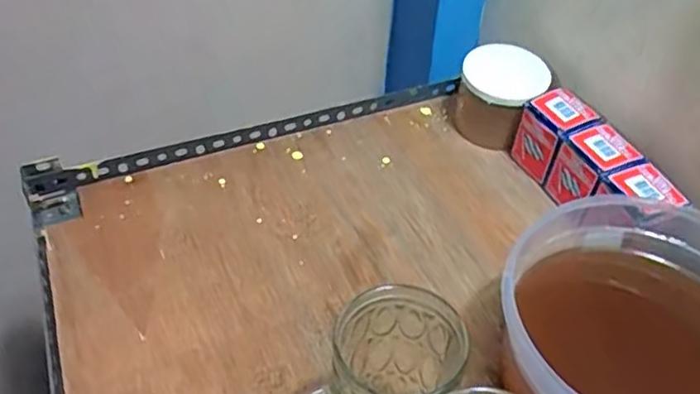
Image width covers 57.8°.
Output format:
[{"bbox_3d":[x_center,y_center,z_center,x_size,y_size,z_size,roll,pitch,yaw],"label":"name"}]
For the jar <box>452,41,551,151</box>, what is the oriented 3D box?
[{"bbox_3d":[0.154,-0.104,0.657,0.083,0.092,0.075,13,46,12],"label":"jar"}]

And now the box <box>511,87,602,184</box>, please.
[{"bbox_3d":[0.197,-0.061,0.615,0.061,0.060,0.052,-24,50,-23],"label":"box"}]

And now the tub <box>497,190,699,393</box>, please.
[{"bbox_3d":[0.208,0.101,0.443,0.166,0.105,0.188,-20,49,-20],"label":"tub"}]

